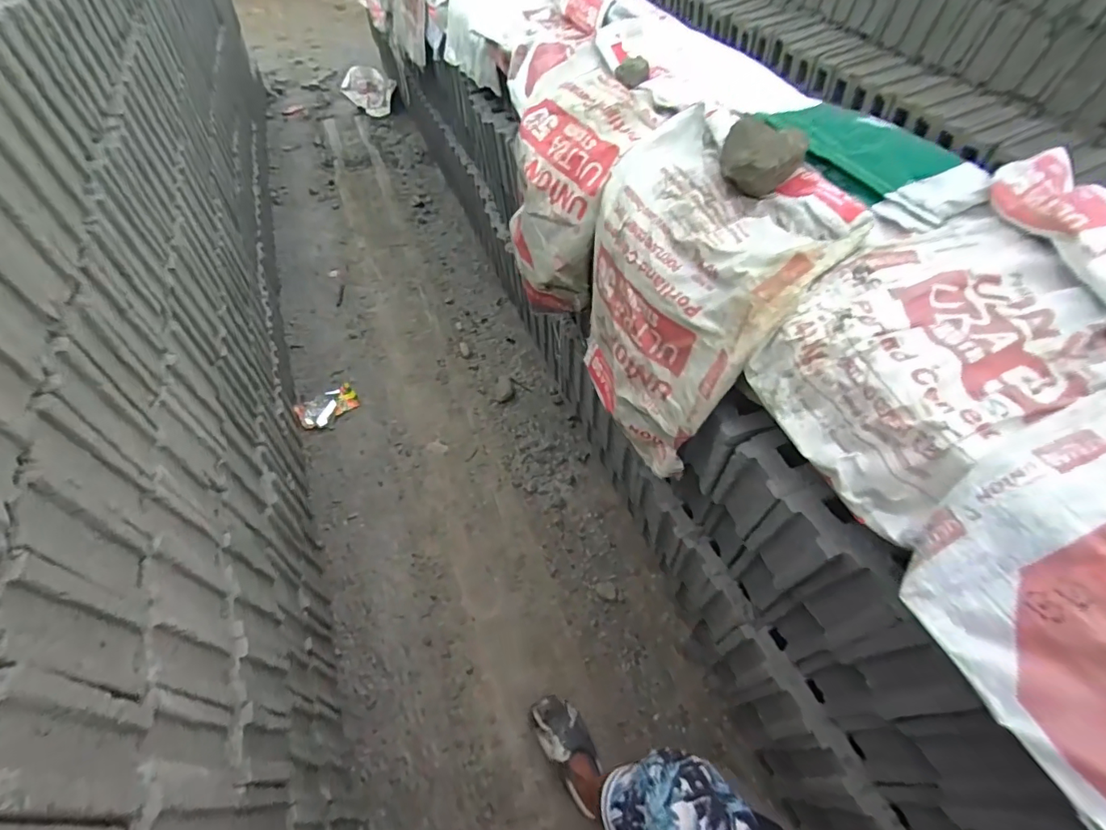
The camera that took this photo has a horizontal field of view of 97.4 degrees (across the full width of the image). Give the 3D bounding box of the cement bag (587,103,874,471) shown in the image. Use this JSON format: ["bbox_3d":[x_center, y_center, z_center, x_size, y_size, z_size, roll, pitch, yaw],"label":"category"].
[{"bbox_3d":[0.220,-0.176,0.861,0.221,0.452,0.414,-23,54,-17],"label":"cement bag"}]

